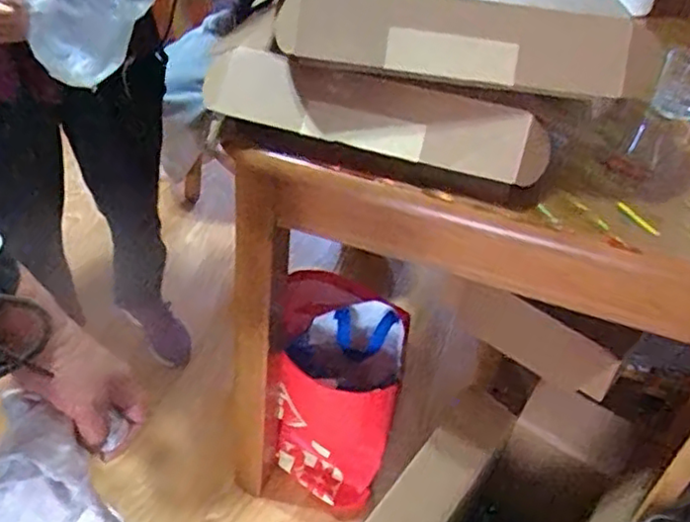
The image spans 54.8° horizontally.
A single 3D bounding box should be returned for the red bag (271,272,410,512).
[{"bbox_3d":[-0.013,0.233,1.228,0.203,0.359,0.280,8,39,1],"label":"red bag"}]

